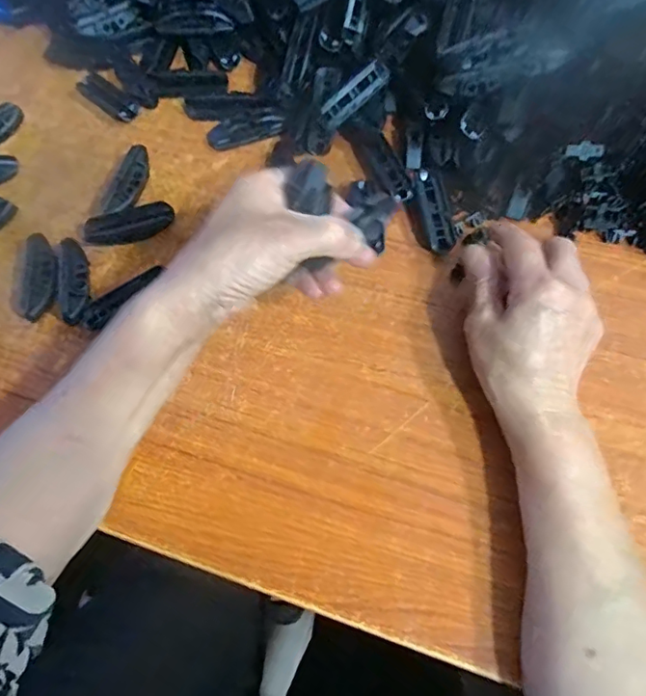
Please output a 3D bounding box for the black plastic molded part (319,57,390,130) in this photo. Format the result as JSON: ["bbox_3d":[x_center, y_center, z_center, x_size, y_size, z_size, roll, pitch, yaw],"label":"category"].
[{"bbox_3d":[0.026,-0.211,0.448,0.067,0.021,0.014,-41,28,-1],"label":"black plastic molded part"}]

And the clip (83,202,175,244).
[{"bbox_3d":[-0.155,-0.099,0.436,0.070,0.017,0.023,-12,67,-4],"label":"clip"}]

